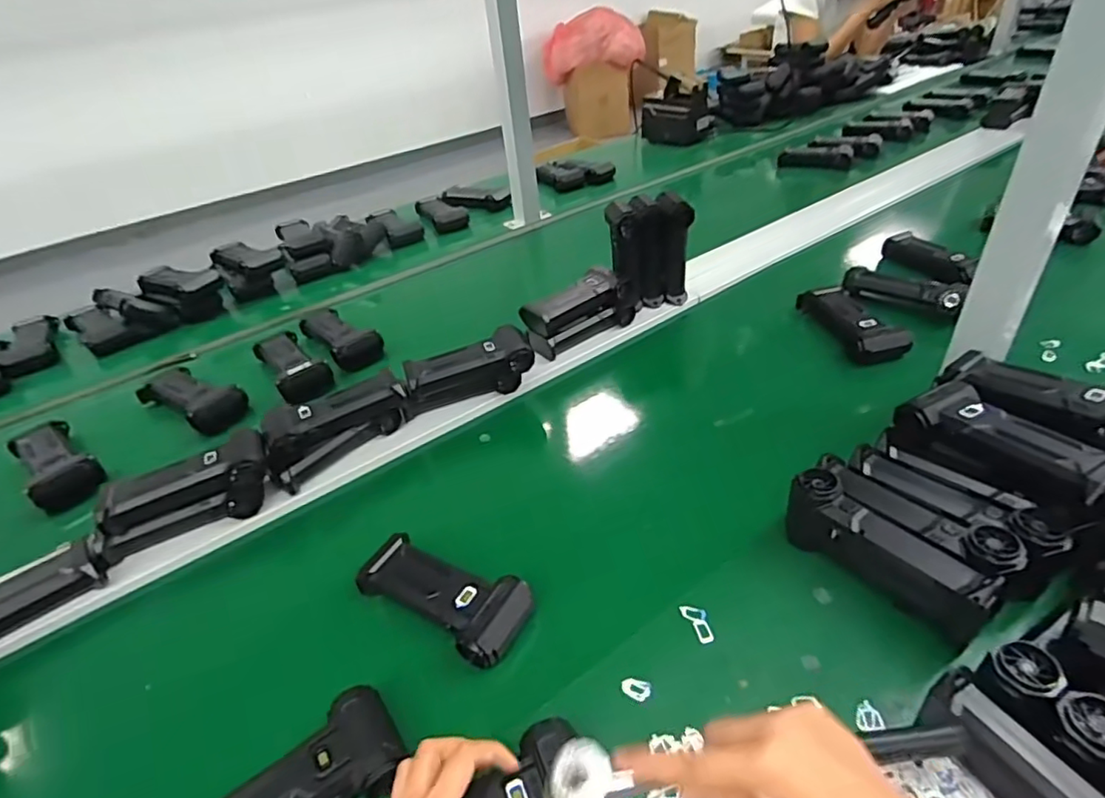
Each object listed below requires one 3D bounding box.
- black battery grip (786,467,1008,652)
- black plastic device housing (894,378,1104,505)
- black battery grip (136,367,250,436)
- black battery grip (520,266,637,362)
[{"bbox_3d":[0.261,0.122,0.469,0.032,0.072,0.153,-29,42,-27],"label":"black battery grip"},{"bbox_3d":[0.379,0.040,0.492,0.073,0.052,0.152,-23,40,-19],"label":"black plastic device housing"},{"bbox_3d":[-0.504,-0.003,0.821,0.172,0.047,0.073,19,44,30],"label":"black battery grip"},{"bbox_3d":[0.034,-0.125,0.830,0.164,0.066,0.072,-25,41,-22],"label":"black battery grip"}]

